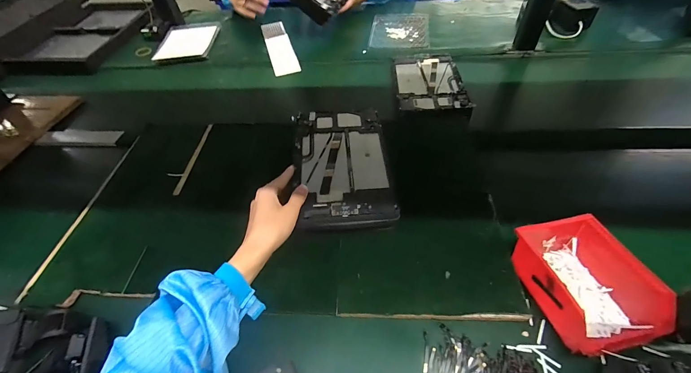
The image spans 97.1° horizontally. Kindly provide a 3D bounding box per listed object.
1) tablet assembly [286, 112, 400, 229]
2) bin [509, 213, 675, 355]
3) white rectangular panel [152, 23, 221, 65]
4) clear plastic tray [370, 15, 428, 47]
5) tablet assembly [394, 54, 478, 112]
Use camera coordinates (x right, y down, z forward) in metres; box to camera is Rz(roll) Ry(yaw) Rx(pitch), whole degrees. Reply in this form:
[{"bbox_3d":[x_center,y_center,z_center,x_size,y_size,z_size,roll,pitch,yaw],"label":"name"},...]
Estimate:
[{"bbox_3d":[-0.007,-0.038,0.498,0.149,0.027,0.239,-3,53,-1],"label":"tablet assembly"},{"bbox_3d":[0.285,0.114,0.372,0.104,0.066,0.147,-10,52,-3],"label":"bin"},{"bbox_3d":[-0.487,-0.456,0.945,0.163,0.017,0.225,-6,53,-3],"label":"white rectangular panel"},{"bbox_3d":[0.161,-0.461,0.901,0.165,0.011,0.208,4,50,8],"label":"clear plastic tray"},{"bbox_3d":[0.193,-0.243,0.716,0.148,0.027,0.217,-2,49,3],"label":"tablet assembly"}]

